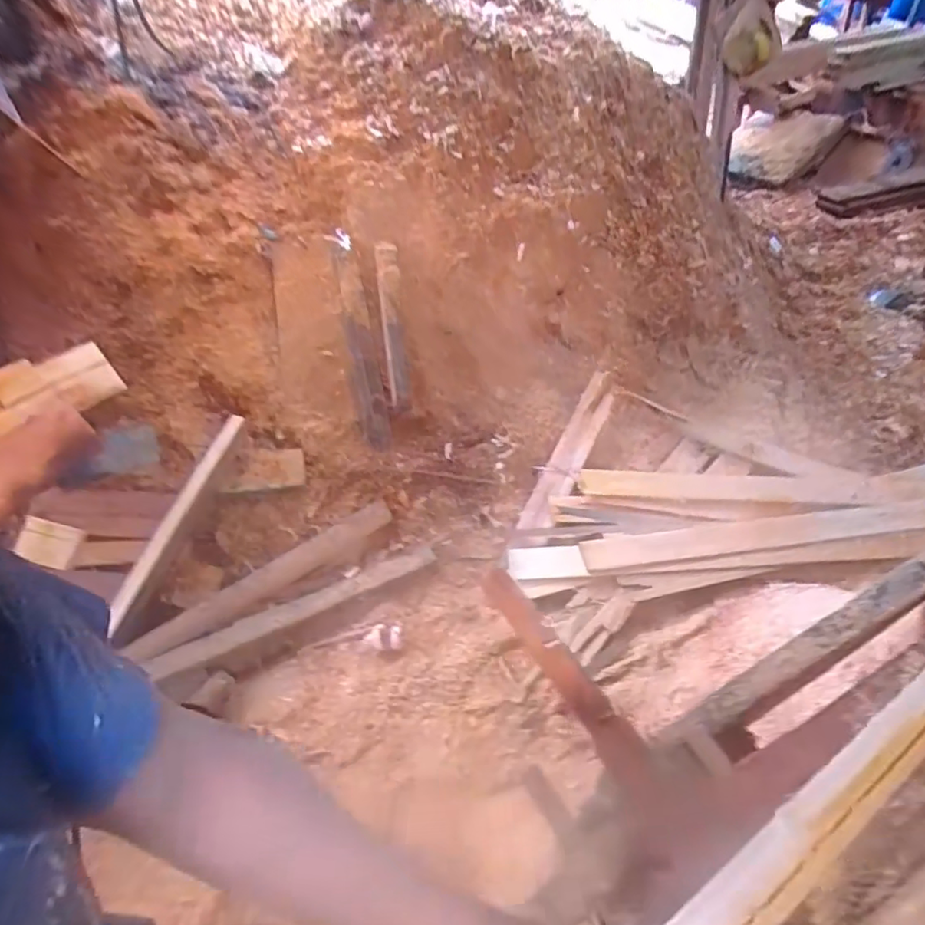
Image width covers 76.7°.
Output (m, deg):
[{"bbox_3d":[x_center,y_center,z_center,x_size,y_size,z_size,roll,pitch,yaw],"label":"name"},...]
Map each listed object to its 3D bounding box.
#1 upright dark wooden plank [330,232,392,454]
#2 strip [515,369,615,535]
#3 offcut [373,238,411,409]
[{"bbox_3d":[-0.316,-0.378,1.790,0.082,0.035,0.710,-11,83,-9],"label":"upright dark wooden plank"},{"bbox_3d":[0.334,-0.040,1.779,0.103,0.031,0.599,20,62,23],"label":"strip"},{"bbox_3d":[-0.214,-0.417,1.792,0.076,0.043,0.536,-6,85,-5],"label":"offcut"}]

